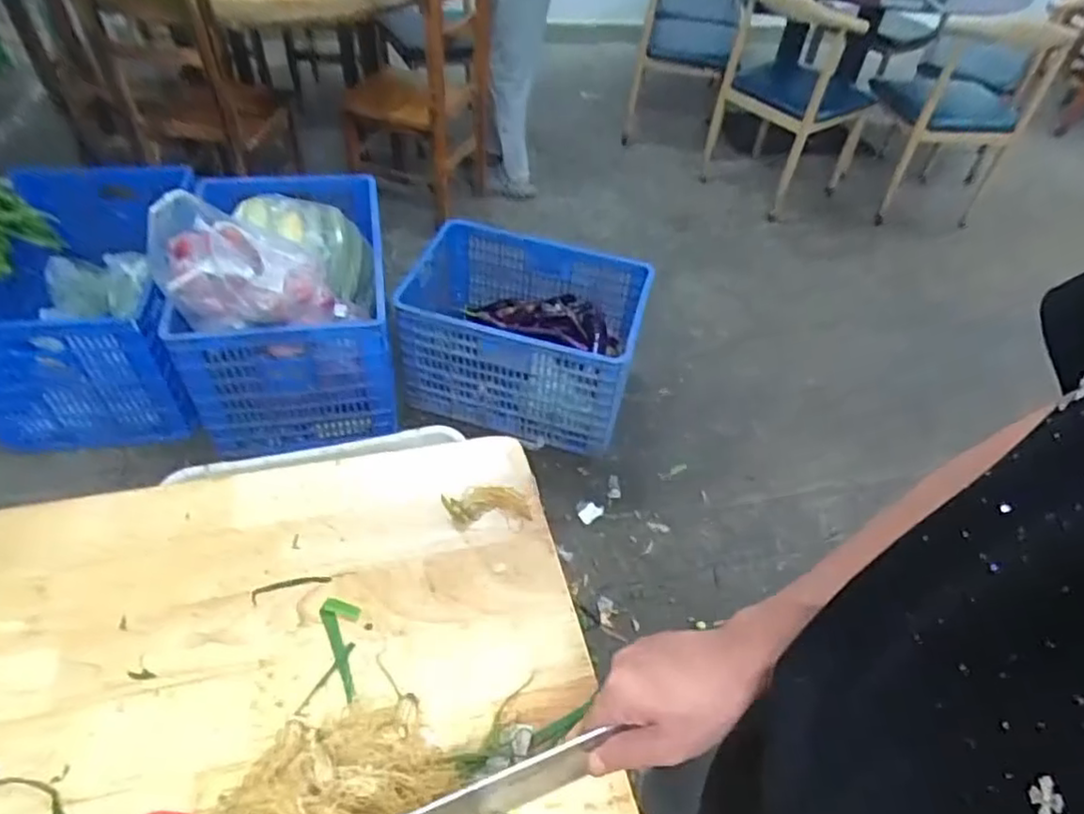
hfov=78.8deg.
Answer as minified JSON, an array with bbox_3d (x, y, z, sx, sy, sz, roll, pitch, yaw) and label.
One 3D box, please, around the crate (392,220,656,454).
[{"bbox_3d":[-0.061,-0.200,1.801,0.607,0.347,0.438,14,48,7],"label":"crate"}]

